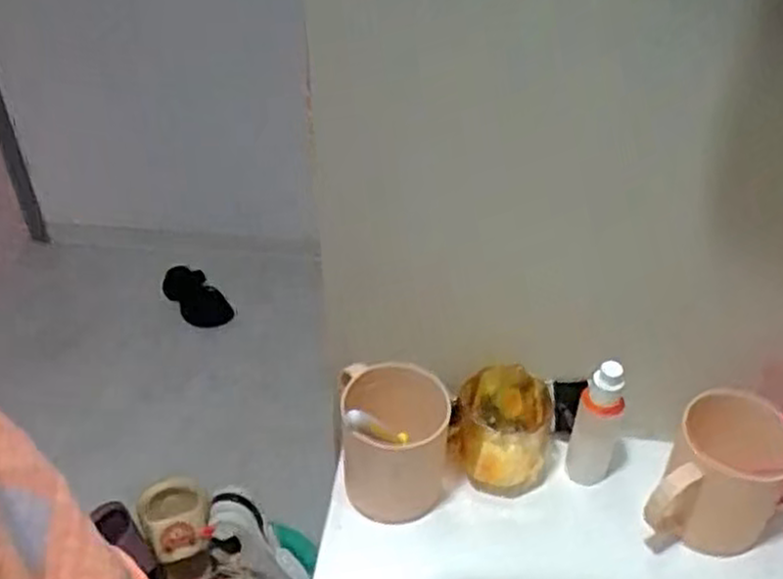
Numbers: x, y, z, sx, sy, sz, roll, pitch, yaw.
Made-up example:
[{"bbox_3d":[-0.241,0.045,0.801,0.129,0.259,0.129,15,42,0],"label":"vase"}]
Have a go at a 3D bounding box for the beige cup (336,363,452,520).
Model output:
[{"bbox_3d":[0.004,0.119,0.631,0.086,0.115,0.095,-2,39,-2],"label":"beige cup"}]

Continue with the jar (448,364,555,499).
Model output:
[{"bbox_3d":[0.098,0.127,0.678,0.091,0.088,0.086,0,39,0],"label":"jar"}]

